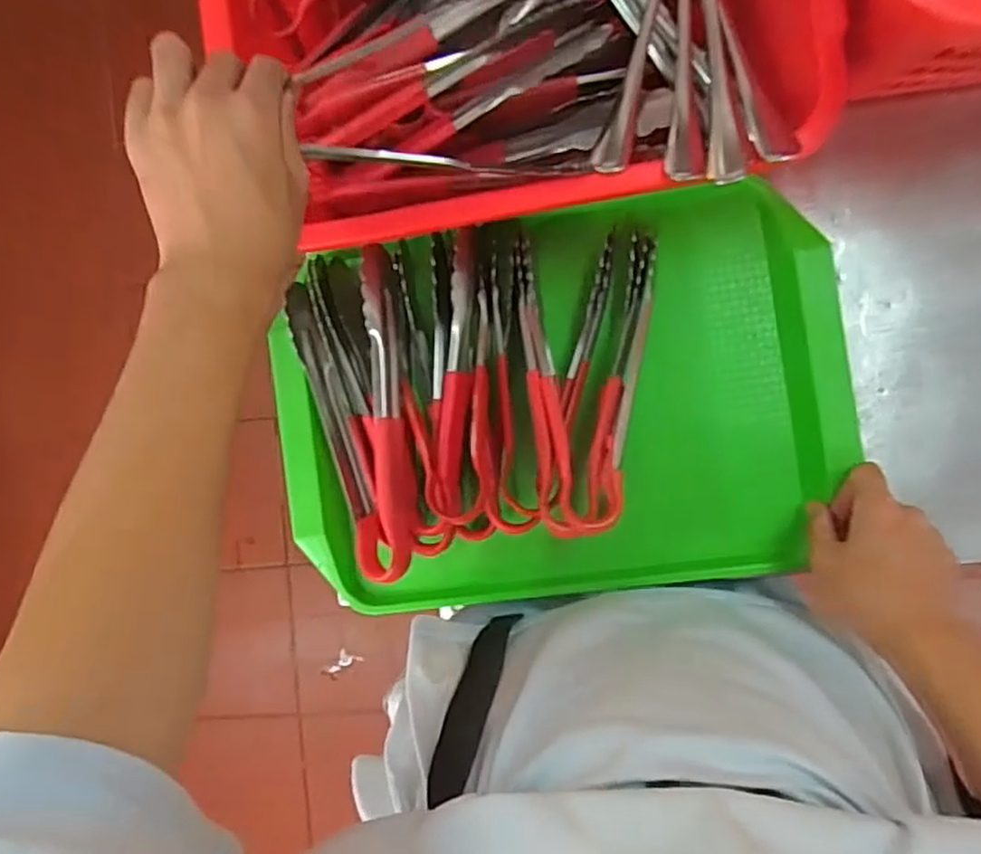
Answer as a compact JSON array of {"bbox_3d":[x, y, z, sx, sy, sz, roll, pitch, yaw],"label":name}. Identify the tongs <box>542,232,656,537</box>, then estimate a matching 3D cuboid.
[{"bbox_3d":[0.079,-0.033,0.483,0.049,0.027,0.220,9,73,7],"label":"tongs"}]

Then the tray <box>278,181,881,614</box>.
[{"bbox_3d":[0.048,-0.014,0.525,0.416,0.043,0.287,-8,88,7],"label":"tray"}]

